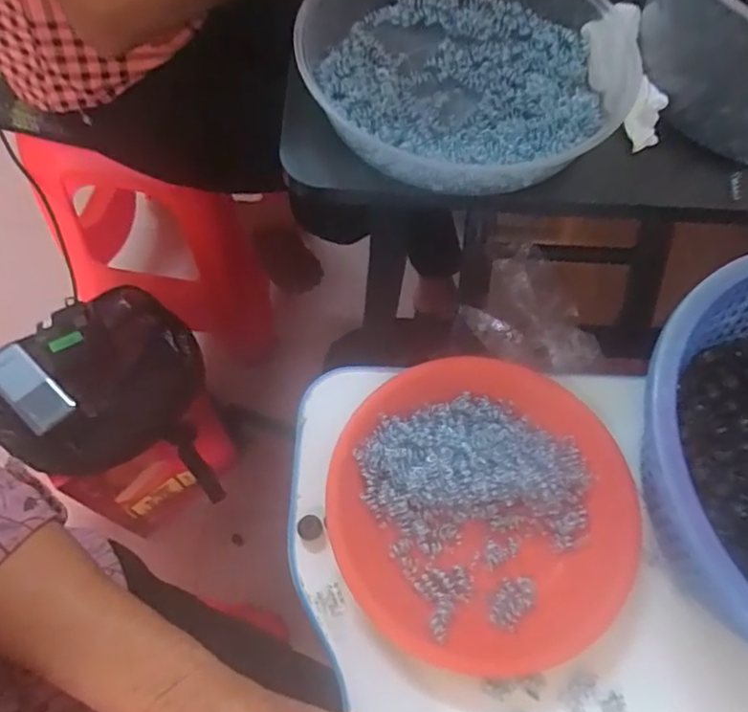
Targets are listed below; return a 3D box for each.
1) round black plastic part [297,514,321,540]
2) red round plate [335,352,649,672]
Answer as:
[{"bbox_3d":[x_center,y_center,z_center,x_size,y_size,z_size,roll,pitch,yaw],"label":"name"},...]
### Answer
[{"bbox_3d":[-0.042,0.112,0.387,0.016,0.004,0.016,1,64,-2],"label":"round black plastic part"},{"bbox_3d":[0.073,0.094,0.386,0.189,0.033,0.195,1,64,-2],"label":"red round plate"}]

